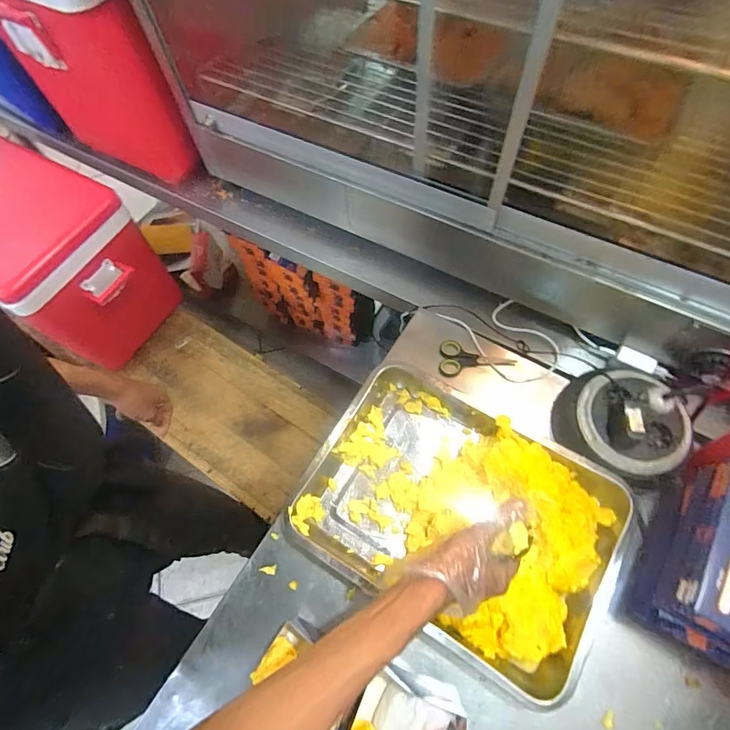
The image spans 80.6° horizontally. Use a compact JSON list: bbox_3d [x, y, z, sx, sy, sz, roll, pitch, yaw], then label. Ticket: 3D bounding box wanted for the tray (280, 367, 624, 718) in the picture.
[{"bbox_3d":[0.121,0.191,0.569,0.382,0.060,0.281,28,69,16],"label":"tray"}]

